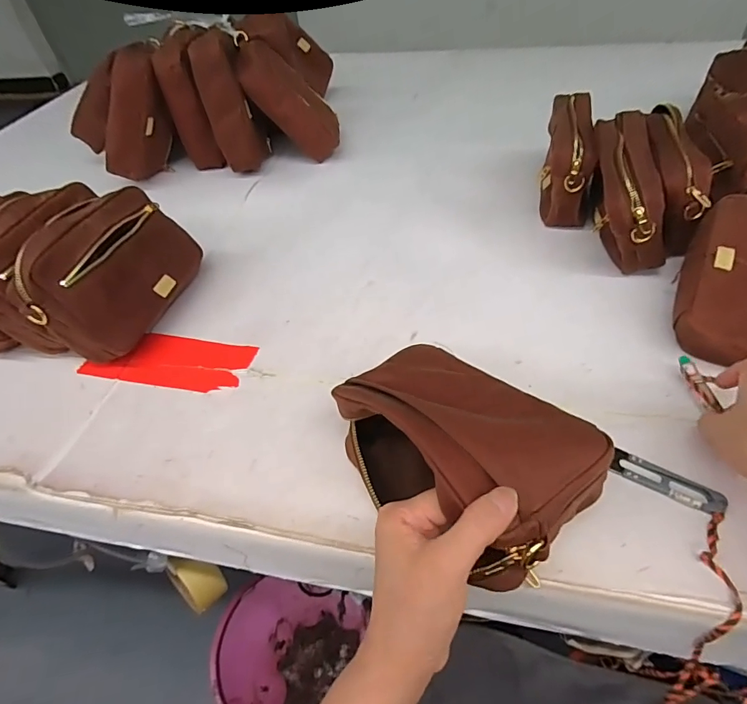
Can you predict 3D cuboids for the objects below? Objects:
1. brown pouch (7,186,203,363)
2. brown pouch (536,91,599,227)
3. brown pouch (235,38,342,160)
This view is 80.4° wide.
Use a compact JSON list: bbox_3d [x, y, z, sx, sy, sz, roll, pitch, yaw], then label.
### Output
[{"bbox_3d":[-0.284,-0.093,0.486,0.069,0.140,0.190,-10,47,38],"label":"brown pouch"},{"bbox_3d":[0.266,-0.262,0.600,0.059,0.117,0.164,5,49,11],"label":"brown pouch"},{"bbox_3d":[-0.139,-0.425,0.754,0.072,0.205,0.088,-32,41,28],"label":"brown pouch"}]

